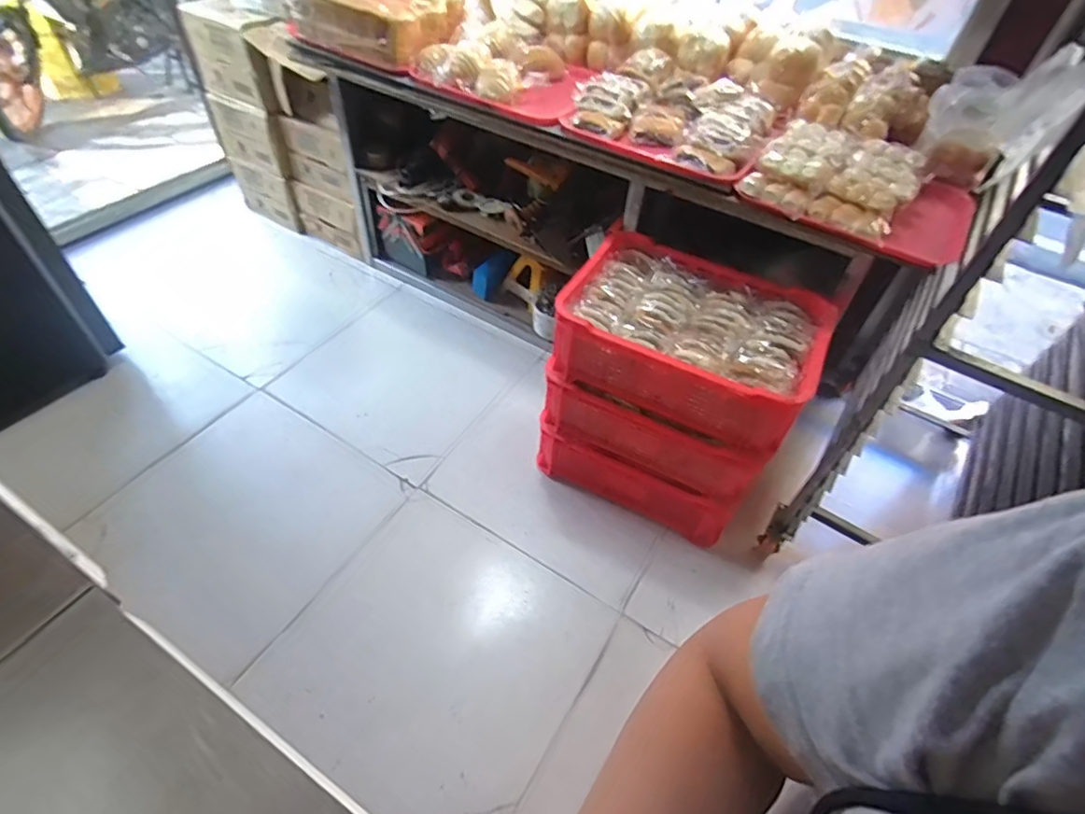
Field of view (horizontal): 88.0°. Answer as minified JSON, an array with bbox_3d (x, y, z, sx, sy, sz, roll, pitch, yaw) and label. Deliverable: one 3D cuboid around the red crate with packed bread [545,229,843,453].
[{"bbox_3d":[0.308,-0.157,1.224,0.495,0.219,0.360,25,51,16],"label":"red crate with packed bread"}]

